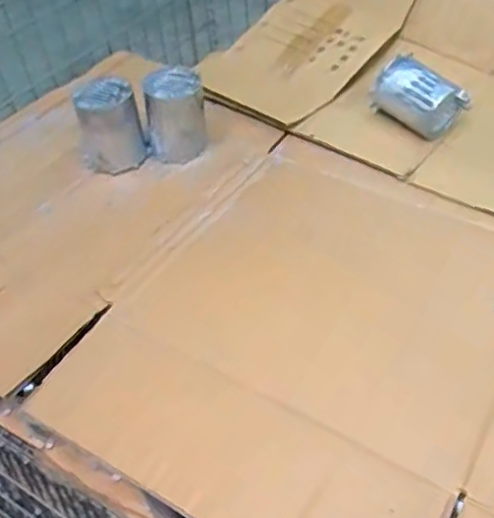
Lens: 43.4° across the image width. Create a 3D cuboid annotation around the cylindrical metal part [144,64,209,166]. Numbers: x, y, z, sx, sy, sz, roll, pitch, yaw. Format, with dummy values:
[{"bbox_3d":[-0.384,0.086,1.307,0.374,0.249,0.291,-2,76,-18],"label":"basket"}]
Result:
[{"bbox_3d":[-0.106,-0.228,0.960,0.082,0.114,0.093,8,47,13],"label":"cylindrical metal part"}]

